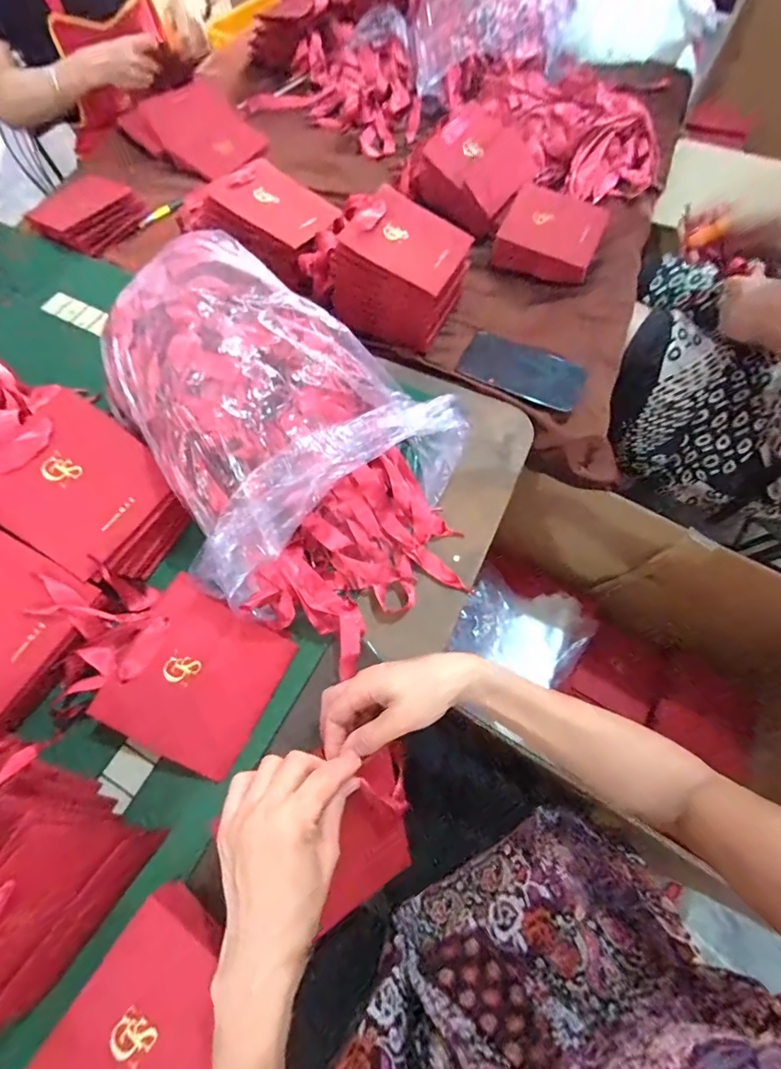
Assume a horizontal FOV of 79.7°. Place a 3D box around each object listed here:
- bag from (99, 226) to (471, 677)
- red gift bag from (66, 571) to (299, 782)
[{"bbox_3d":[-0.111,-0.113,0.496,0.283,0.166,0.444,-36,70,-15],"label":"bag"},{"bbox_3d":[-0.193,0.133,0.455,0.158,0.012,0.142,34,68,-3],"label":"red gift bag"}]

